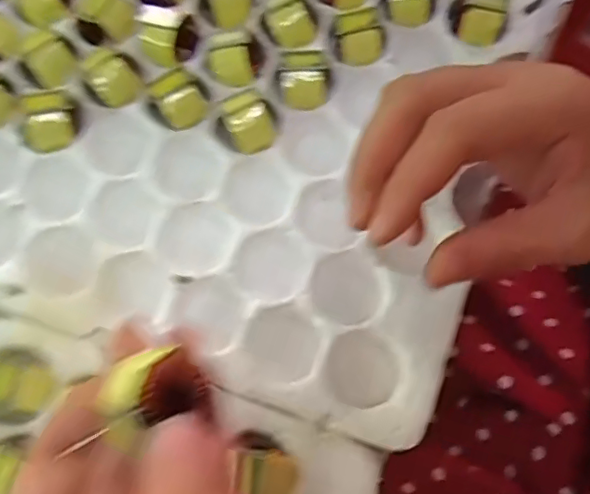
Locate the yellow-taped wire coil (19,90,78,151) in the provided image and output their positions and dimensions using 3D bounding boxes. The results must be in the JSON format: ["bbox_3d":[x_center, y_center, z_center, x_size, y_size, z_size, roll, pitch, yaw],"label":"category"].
[{"bbox_3d":[-0.123,-0.064,0.290,0.027,0.012,0.028,-9,74,-3],"label":"yellow-taped wire coil"}]

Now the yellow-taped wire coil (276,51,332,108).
[{"bbox_3d":[0.004,-0.085,0.295,0.027,0.013,0.025,-8,74,-3],"label":"yellow-taped wire coil"}]

